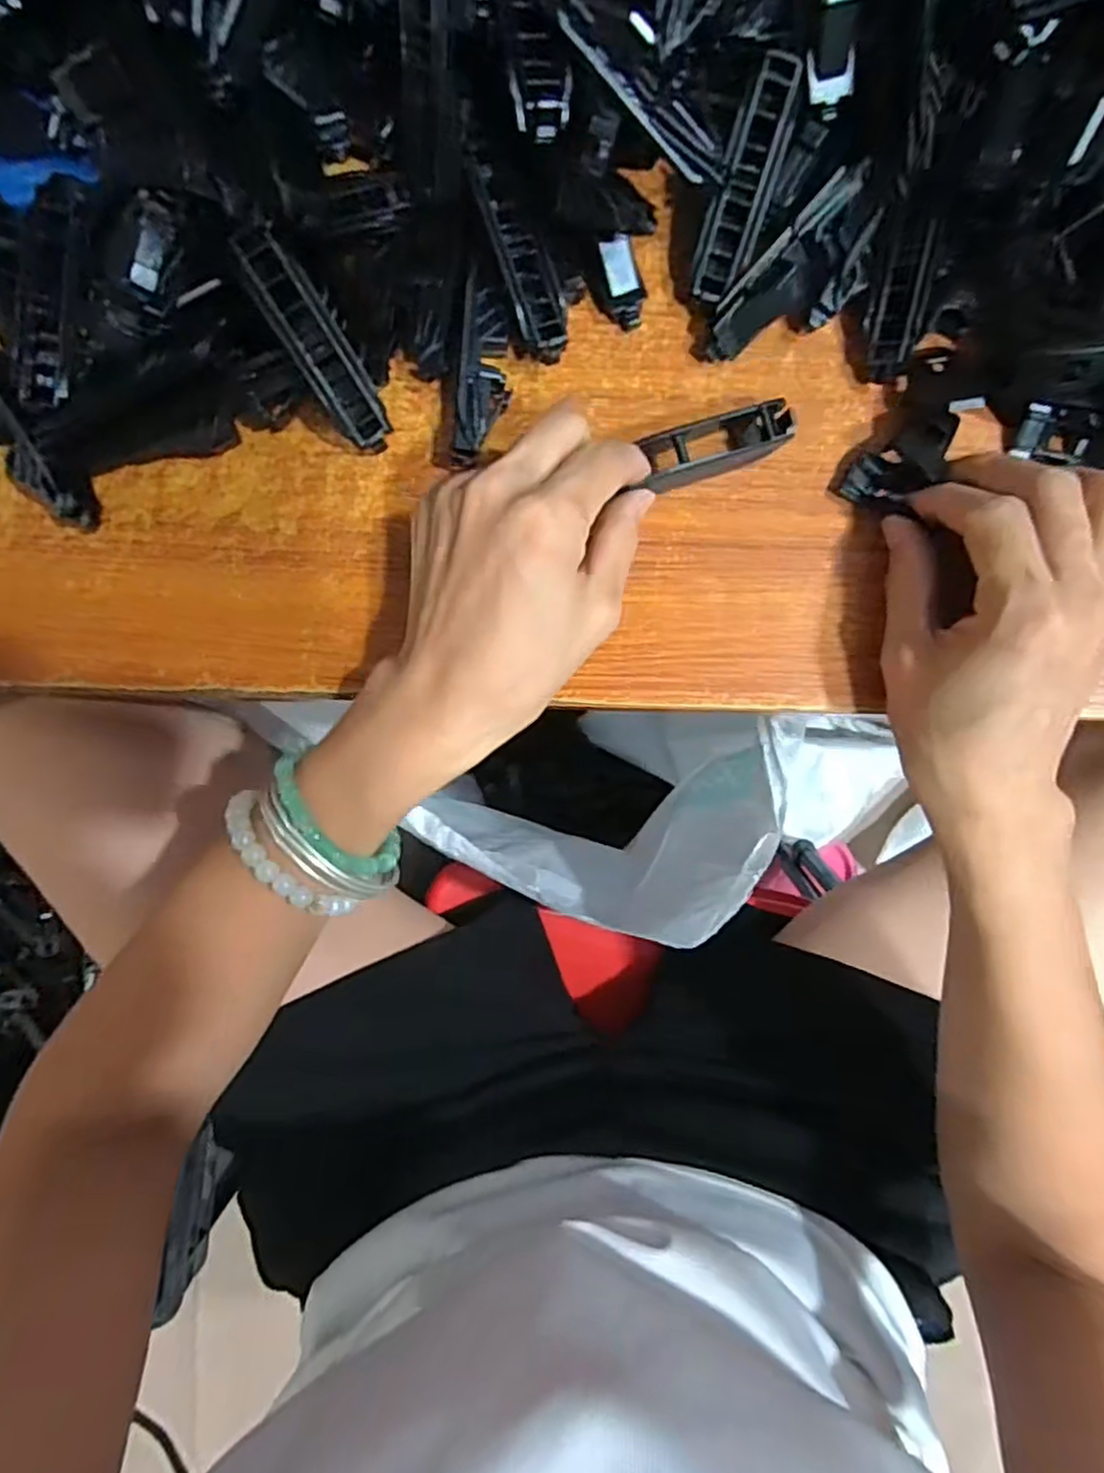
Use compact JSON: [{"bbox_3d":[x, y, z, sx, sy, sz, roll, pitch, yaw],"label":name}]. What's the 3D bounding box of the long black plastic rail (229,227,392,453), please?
[{"bbox_3d":[-0.084,-0.139,0.252,0.017,0.007,0.075,-32,121,2],"label":"long black plastic rail"}]

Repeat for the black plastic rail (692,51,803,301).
[{"bbox_3d":[0.070,-0.197,0.251,0.018,0.008,0.073,18,111,1],"label":"black plastic rail"}]

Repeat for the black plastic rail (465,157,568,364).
[{"bbox_3d":[-0.011,-0.170,0.252,0.019,0.009,0.065,-25,106,2],"label":"black plastic rail"}]

